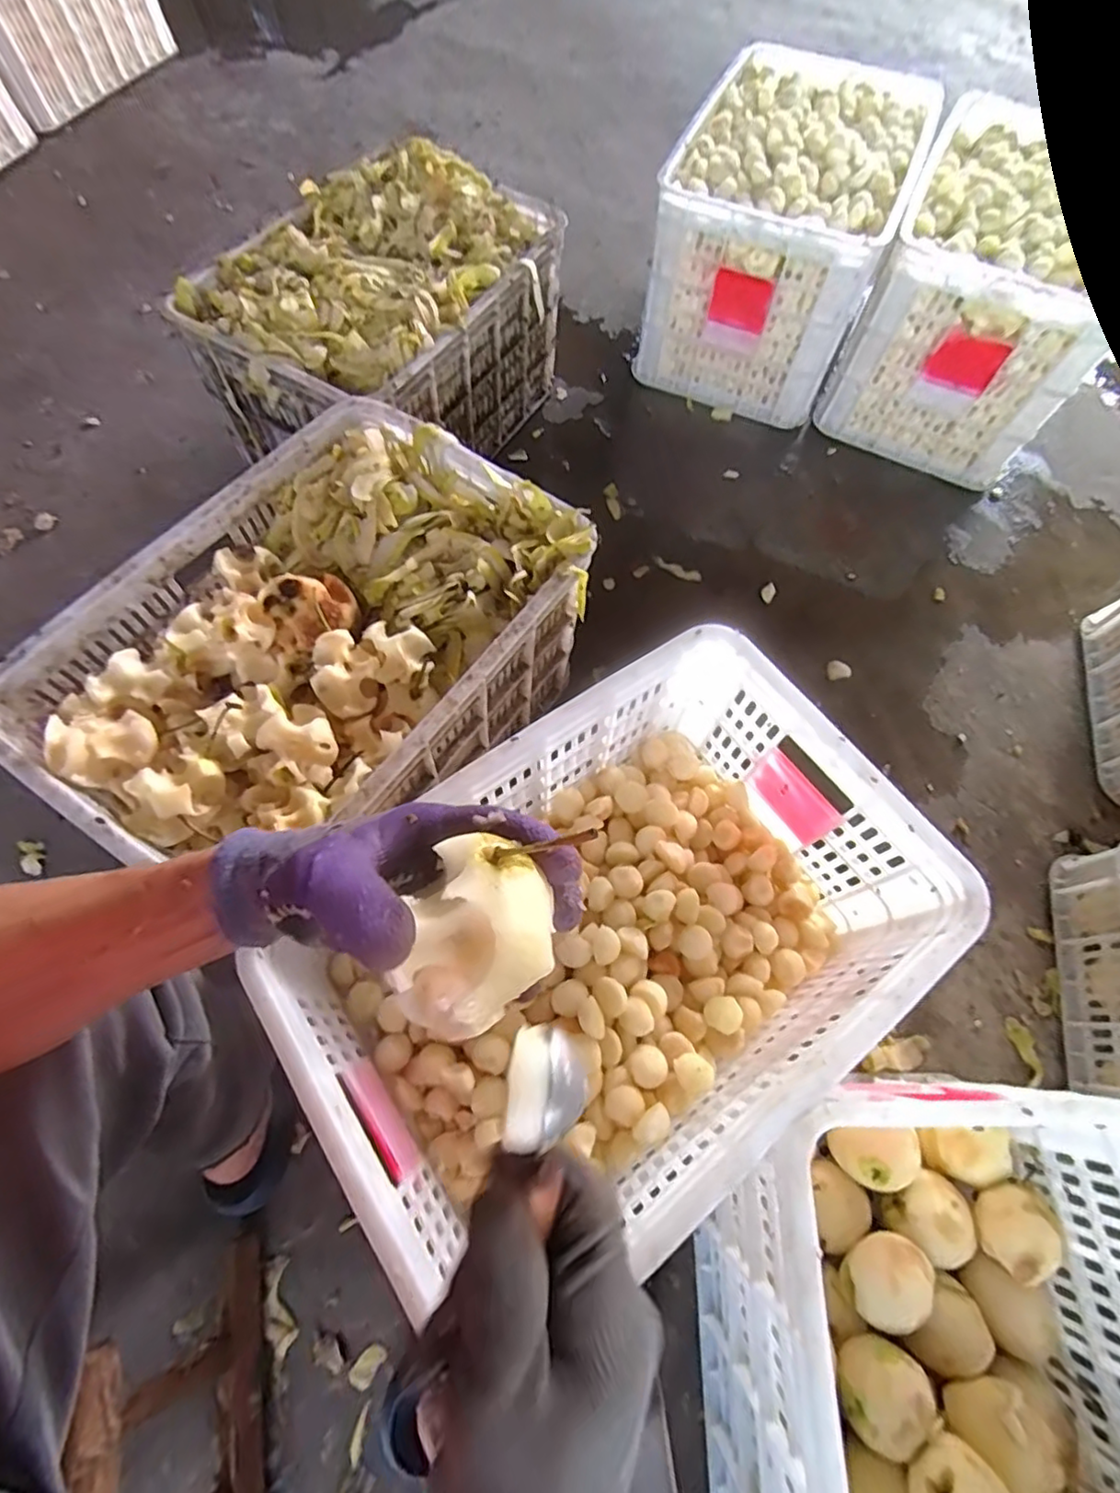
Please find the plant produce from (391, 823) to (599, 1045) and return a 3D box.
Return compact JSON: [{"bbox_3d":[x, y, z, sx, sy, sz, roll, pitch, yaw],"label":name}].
[{"bbox_3d":[-0.031,0.073,0.247,0.057,0.048,0.084,18,67,5],"label":"plant produce"}]

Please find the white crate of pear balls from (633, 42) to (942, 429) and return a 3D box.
[{"bbox_3d":[0.393,-0.921,1.122,0.353,0.312,0.518,21,67,7],"label":"white crate of pear balls"}]

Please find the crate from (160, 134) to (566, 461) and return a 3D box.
[{"bbox_3d":[-0.262,-0.634,0.958,0.342,0.266,0.489,29,69,10],"label":"crate"}]

